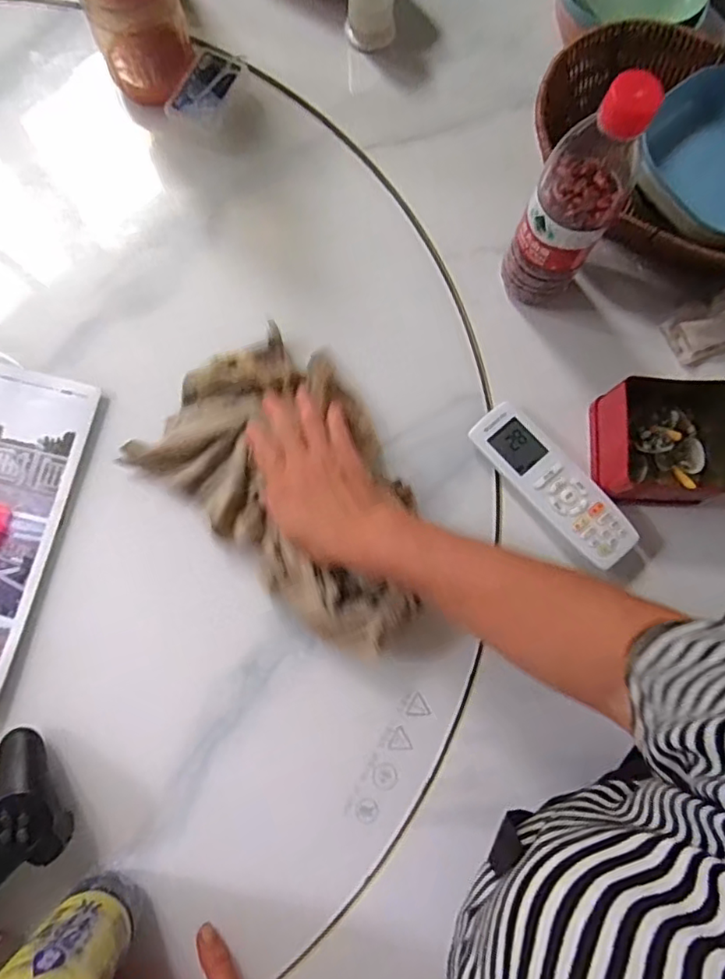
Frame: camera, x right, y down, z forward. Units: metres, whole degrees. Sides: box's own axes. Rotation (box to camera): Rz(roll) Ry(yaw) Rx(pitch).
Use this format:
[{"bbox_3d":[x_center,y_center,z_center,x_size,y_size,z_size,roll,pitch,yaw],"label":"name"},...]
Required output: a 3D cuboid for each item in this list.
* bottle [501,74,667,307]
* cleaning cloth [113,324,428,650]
[{"bbox_3d":[0.163,-0.221,0.455,0.066,0.205,0.069,29,81,4],"label":"bottle"},{"bbox_3d":[-0.044,-0.011,0.483,0.263,0.041,0.175,40,82,8],"label":"cleaning cloth"}]

